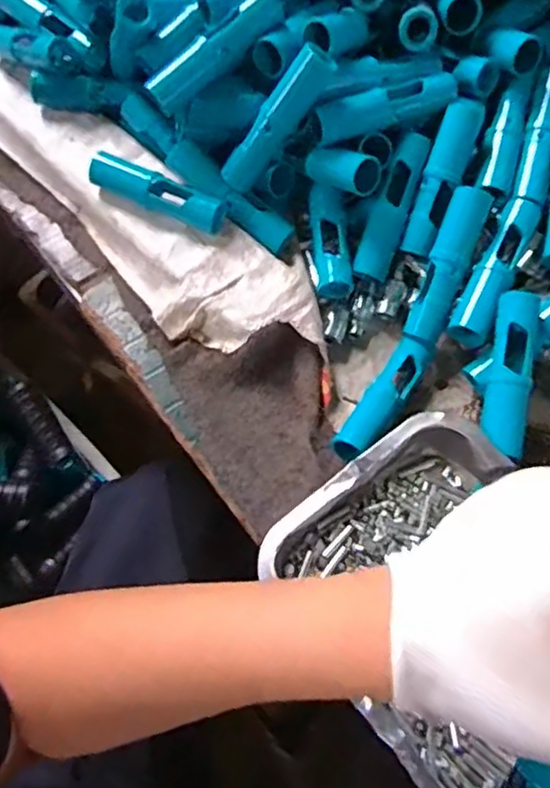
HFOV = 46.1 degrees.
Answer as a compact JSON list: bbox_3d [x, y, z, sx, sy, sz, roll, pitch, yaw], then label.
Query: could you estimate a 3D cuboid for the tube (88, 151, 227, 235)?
[{"bbox_3d":[-0.099,-0.171,0.547,0.116,0.032,0.029,23,65,12],"label":"tube"}]

